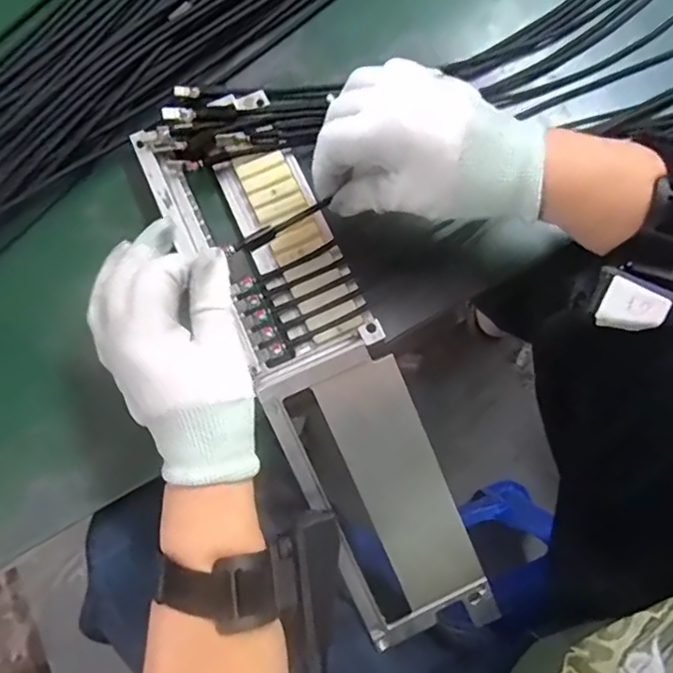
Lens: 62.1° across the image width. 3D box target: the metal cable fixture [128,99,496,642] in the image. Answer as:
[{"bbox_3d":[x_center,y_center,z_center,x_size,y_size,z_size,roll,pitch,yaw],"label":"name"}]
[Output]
[{"bbox_3d":[-0.011,0.017,0.367,0.098,0.046,0.390,-26,88,-7],"label":"metal cable fixture"}]

